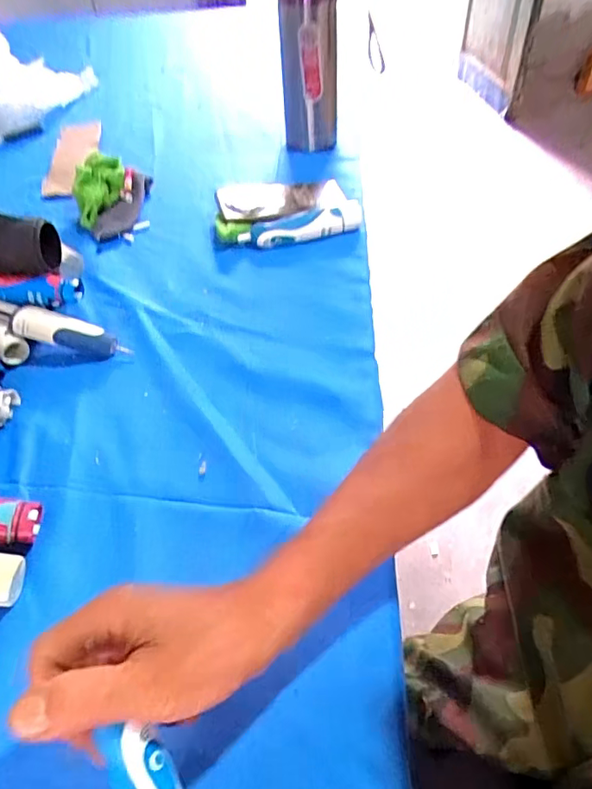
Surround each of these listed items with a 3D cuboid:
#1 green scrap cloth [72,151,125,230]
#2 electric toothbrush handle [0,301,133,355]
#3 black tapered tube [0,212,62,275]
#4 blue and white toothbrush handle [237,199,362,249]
[{"bbox_3d":[-0.256,-0.270,0.698,0.073,0.049,0.080,-19,53,-12],"label":"green scrap cloth"},{"bbox_3d":[-0.244,-0.066,0.538,0.149,0.020,0.032,16,52,-3],"label":"electric toothbrush handle"},{"bbox_3d":[-0.289,-0.156,0.547,0.082,0.060,0.049,4,51,8],"label":"black tapered tube"},{"bbox_3d":[0.007,-0.205,0.648,0.147,0.036,0.032,-14,51,-6],"label":"blue and white toothbrush handle"}]

